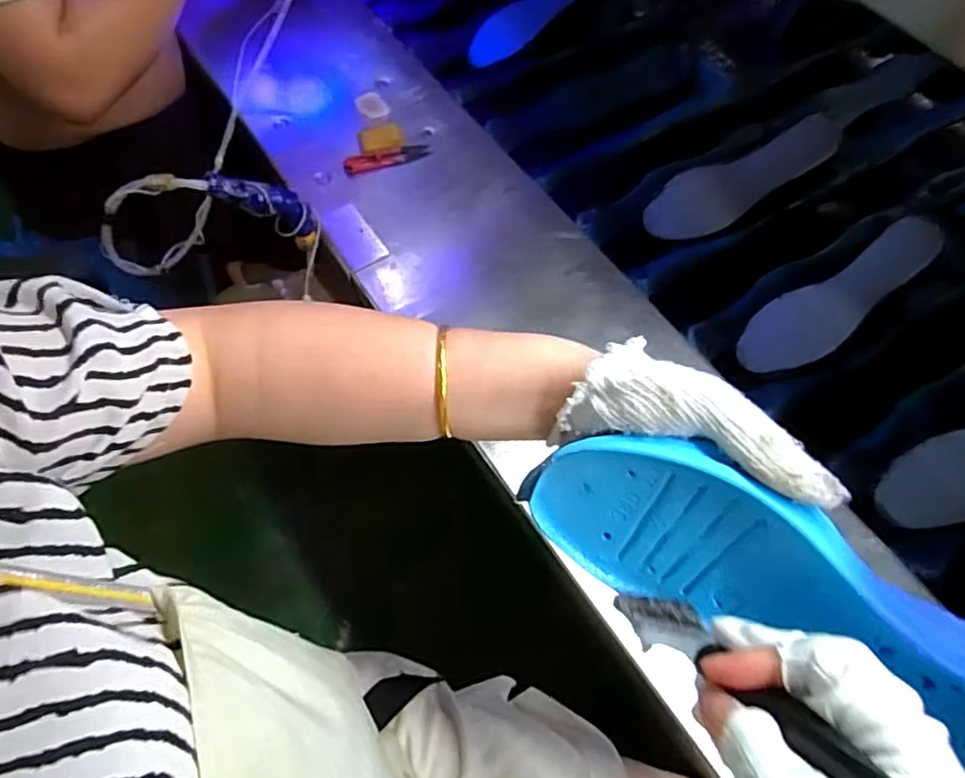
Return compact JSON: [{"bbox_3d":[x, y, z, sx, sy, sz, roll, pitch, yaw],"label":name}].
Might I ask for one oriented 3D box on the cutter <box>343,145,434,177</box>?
[{"bbox_3d":[-0.109,-0.264,0.752,0.101,0.015,0.025,-11,62,-9],"label":"cutter"}]

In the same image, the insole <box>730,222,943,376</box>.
[{"bbox_3d":[0.370,-0.093,0.667,0.230,0.017,0.071,-37,67,4],"label":"insole"}]

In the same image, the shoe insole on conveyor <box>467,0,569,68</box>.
[{"bbox_3d":[0.080,-0.536,0.912,0.232,0.016,0.072,-35,66,6],"label":"shoe insole on conveyor"}]

